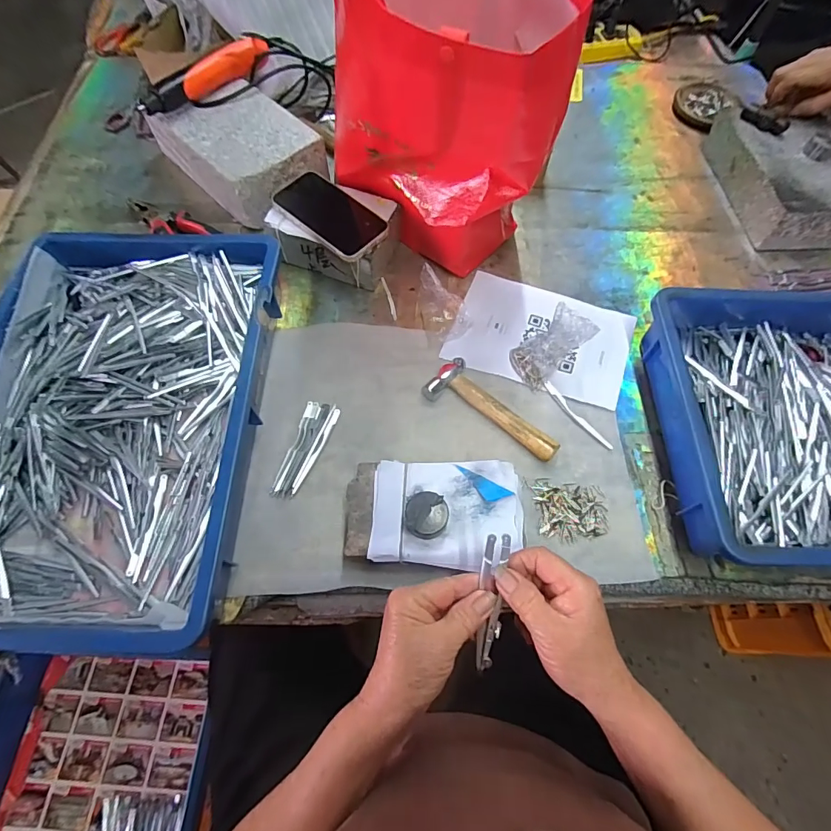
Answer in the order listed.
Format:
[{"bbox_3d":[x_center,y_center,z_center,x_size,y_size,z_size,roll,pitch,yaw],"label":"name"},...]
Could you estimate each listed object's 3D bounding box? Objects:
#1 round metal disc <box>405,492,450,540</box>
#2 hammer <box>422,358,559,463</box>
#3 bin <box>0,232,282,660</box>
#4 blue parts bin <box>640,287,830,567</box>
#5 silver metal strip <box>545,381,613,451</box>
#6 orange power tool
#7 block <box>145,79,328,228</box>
[{"bbox_3d":[0.010,0.090,0.396,0.038,0.017,0.039,0,64,0],"label":"round metal disc"},{"bbox_3d":[0.087,-0.003,0.491,0.157,0.016,0.059,36,70,16],"label":"hammer"},{"bbox_3d":[-0.300,-0.003,0.450,0.277,0.075,0.419,1,64,0],"label":"bin"},{"bbox_3d":[0.469,-0.009,0.462,0.416,0.077,0.317,1,64,0],"label":"blue parts bin"},{"bbox_3d":[0.184,0.000,0.499,0.010,0.004,0.102,-34,69,-15],"label":"silver metal strip"},{"bbox_3d":[-0.286,-0.460,0.601,0.034,0.034,0.201,34,69,15],"label":"orange power tool"},{"bbox_3d":[-0.248,-0.378,0.624,0.146,0.078,0.229,-40,71,-17],"label":"block"}]

